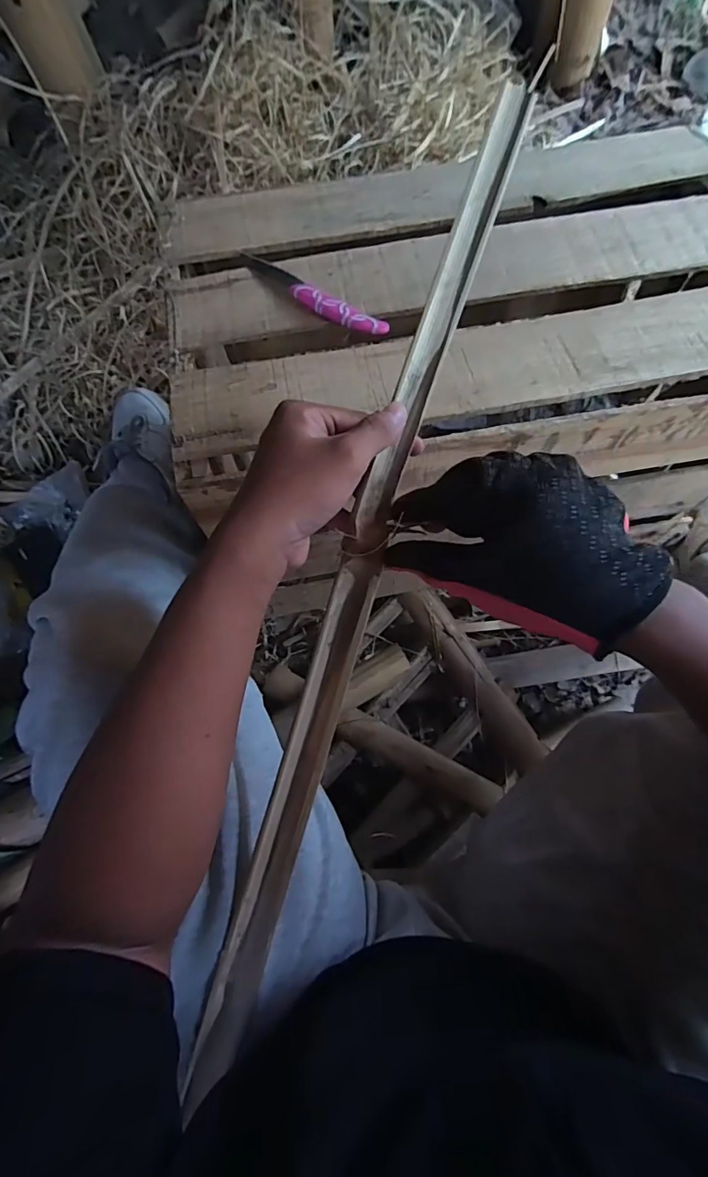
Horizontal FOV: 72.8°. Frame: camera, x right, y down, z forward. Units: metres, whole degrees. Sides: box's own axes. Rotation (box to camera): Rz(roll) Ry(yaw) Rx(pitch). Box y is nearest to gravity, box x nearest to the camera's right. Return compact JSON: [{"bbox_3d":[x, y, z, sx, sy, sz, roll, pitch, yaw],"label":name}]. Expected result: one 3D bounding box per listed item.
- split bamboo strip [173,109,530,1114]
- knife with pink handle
[{"bbox_3d":[-0.003,0.011,0.315,0.026,0.013,0.656,18,92,2],"label":"split bamboo strip"},{"bbox_3d":[-0.045,-0.275,0.445,0.178,0.016,0.026,38,80,19],"label":"knife with pink handle"}]

